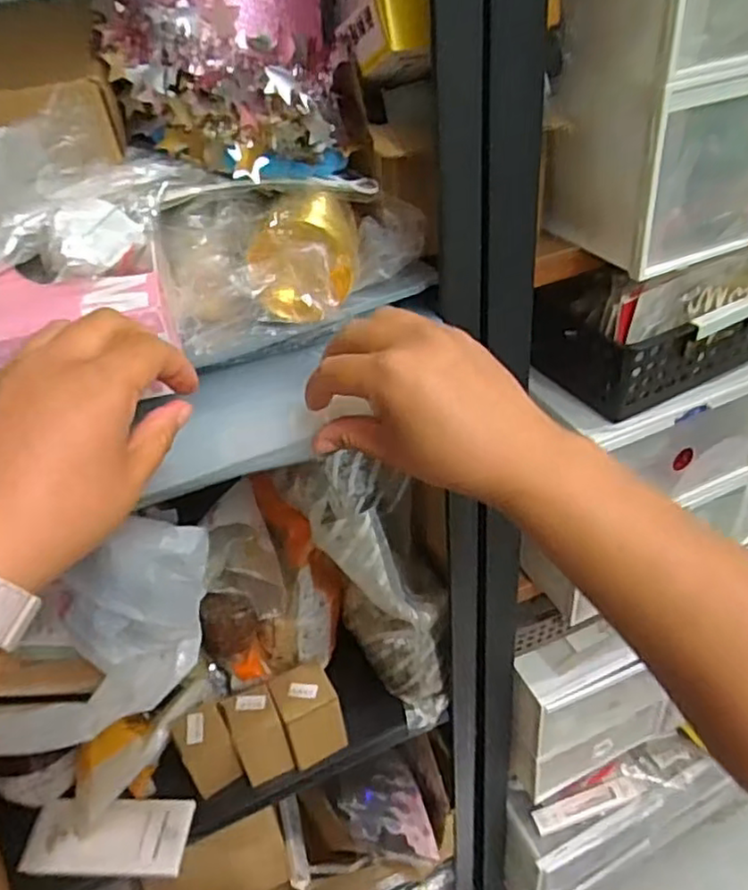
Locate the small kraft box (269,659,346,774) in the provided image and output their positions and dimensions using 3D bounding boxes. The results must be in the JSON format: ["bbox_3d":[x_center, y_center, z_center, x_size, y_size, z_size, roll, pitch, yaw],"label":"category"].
[{"bbox_3d":[-0.070,0.290,0.730,0.060,0.090,0.064,-19,40,-15],"label":"small kraft box"}]

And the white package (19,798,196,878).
[{"bbox_3d":[-0.271,0.400,0.686,0.164,0.018,0.069,-4,39,4],"label":"white package"}]

